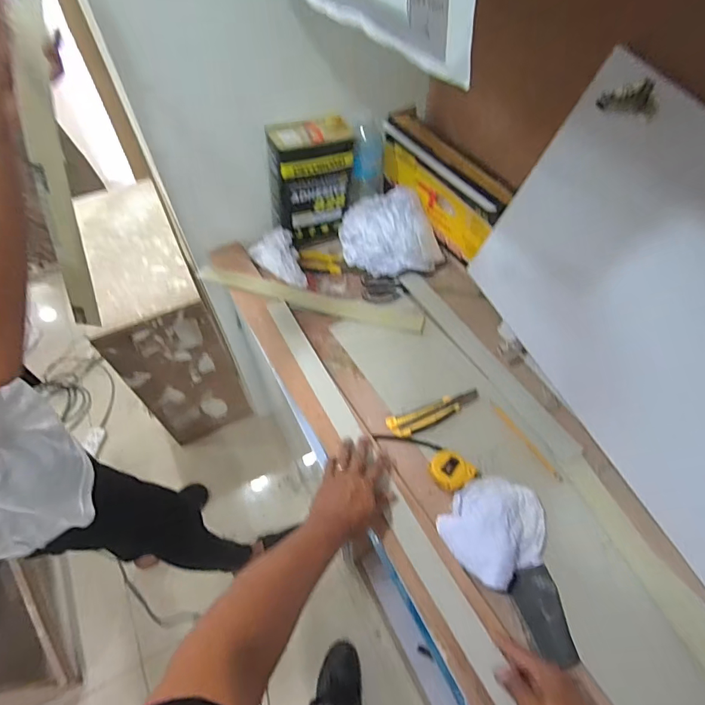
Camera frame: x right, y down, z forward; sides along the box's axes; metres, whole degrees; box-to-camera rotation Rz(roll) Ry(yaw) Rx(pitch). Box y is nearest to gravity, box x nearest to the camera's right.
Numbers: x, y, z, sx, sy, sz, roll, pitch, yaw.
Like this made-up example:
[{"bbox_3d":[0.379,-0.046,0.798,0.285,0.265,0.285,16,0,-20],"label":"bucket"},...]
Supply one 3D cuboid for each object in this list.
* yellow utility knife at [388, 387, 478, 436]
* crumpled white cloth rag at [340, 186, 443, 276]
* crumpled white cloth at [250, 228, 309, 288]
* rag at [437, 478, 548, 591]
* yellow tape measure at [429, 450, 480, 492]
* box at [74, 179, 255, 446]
[{"bbox_3d":[0.148,0.108,0.786,0.173,0.016,0.041,-19,57,-11],"label":"yellow utility knife"},{"bbox_3d":[0.081,-0.264,0.982,0.187,0.107,0.200,-25,59,-15],"label":"crumpled white cloth rag"},{"bbox_3d":[-0.165,-0.207,0.950,0.098,0.064,0.156,-19,57,-12],"label":"crumpled white cloth"},{"bbox_3d":[0.221,0.265,0.672,0.166,0.052,0.141,-25,59,-15],"label":"rag"},{"bbox_3d":[0.165,0.192,0.720,0.076,0.036,0.062,-22,58,-13],"label":"yellow tape measure"},{"bbox_3d":[-0.627,-0.105,1.483,0.288,0.635,0.575,-23,58,-14],"label":"box"}]

